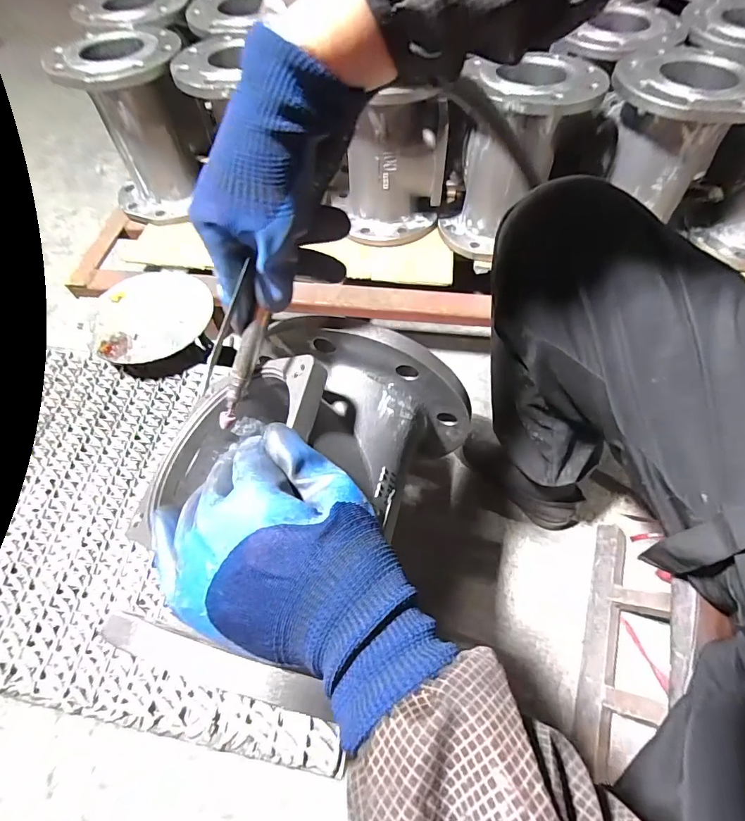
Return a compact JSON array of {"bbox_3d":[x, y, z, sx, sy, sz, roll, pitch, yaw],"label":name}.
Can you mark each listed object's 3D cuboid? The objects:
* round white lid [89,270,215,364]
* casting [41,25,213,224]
[{"bbox_3d":[-0.302,-0.133,0.585,0.157,0.011,0.158,-1,57,1],"label":"round white lid"},{"bbox_3d":[-0.406,-0.508,0.783,0.199,0.239,0.183,-21,59,-12],"label":"casting"}]

